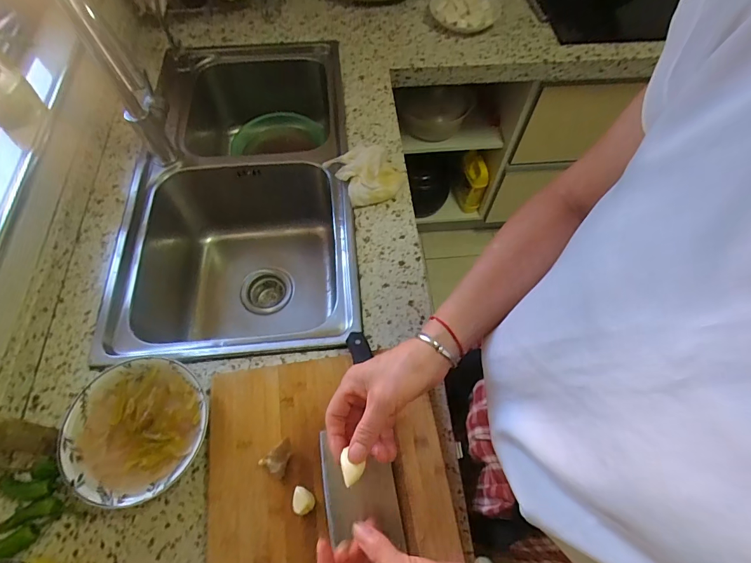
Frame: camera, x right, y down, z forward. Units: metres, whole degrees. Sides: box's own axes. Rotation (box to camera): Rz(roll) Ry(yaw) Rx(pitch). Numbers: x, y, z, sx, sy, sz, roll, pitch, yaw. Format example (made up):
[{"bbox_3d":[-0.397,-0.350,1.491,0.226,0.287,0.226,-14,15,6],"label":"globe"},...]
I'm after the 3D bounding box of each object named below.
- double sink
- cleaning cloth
[{"bbox_3d":[-0.253,-0.157,0.863,0.435,0.281,0.748,-5,63,-3],"label":"double sink"},{"bbox_3d":[-0.015,-0.203,0.728,0.114,0.029,0.131,-27,66,-14],"label":"cleaning cloth"}]

